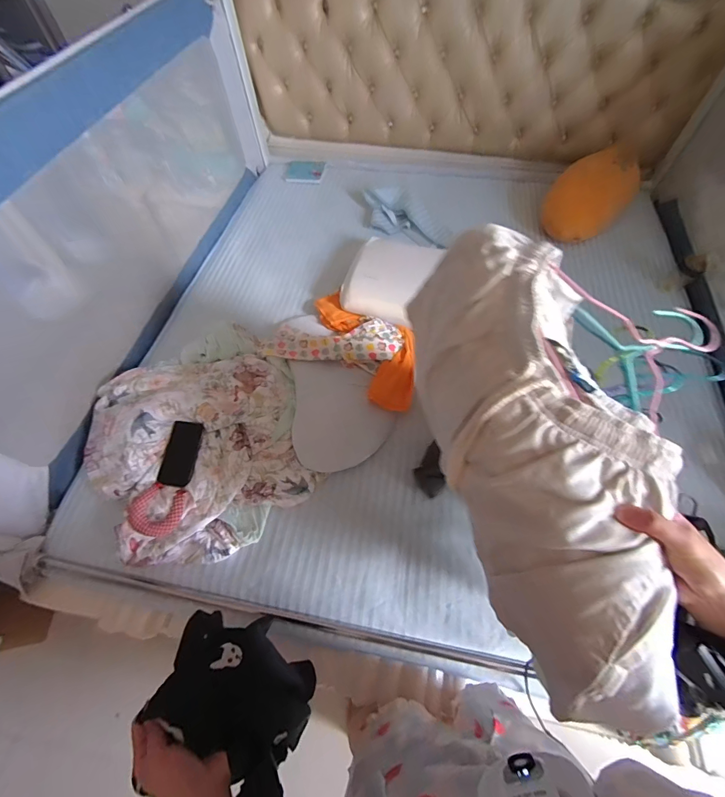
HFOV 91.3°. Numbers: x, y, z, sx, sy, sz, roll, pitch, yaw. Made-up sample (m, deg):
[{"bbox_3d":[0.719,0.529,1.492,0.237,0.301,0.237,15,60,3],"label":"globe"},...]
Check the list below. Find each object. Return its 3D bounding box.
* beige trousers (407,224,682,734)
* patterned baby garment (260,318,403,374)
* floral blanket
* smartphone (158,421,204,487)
[{"bbox_3d":[0.193,0.044,0.401,0.178,0.142,0.495,-9,68,-3],"label":"beige trousers"},{"bbox_3d":[-0.090,-0.187,1.090,0.424,0.051,0.177,4,59,3],"label":"patterned baby garment"},{"bbox_3d":[-0.413,0.095,0.926,0.529,0.159,0.558,0,59,0],"label":"floral blanket"},{"bbox_3d":[-0.453,0.137,0.885,0.084,0.012,0.155,6,77,-2],"label":"smartphone"}]

